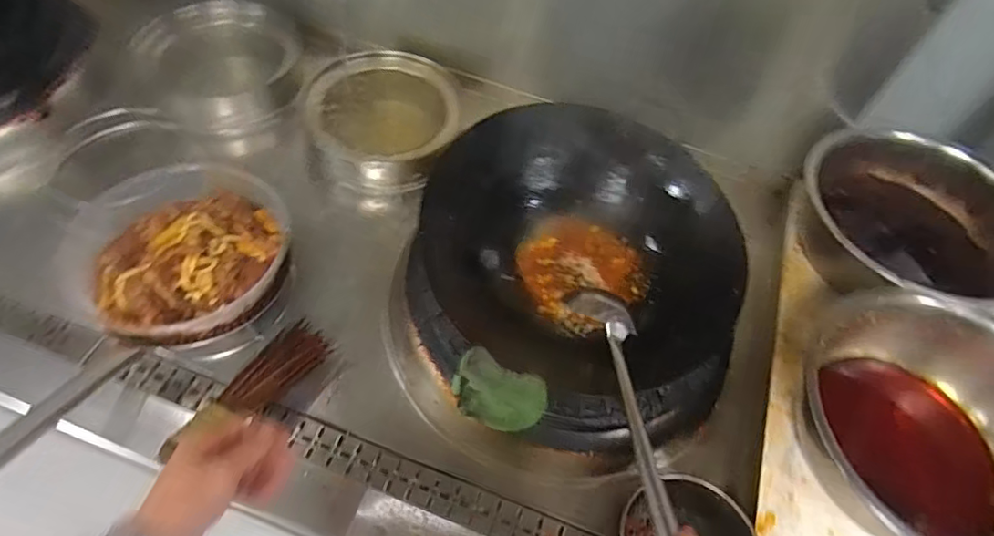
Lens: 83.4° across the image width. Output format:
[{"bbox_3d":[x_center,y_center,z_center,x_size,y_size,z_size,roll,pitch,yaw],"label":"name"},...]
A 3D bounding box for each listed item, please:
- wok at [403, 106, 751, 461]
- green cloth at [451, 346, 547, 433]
[{"bbox_3d":[0.115,-0.006,0.797,0.460,0.153,0.450,21,76,8],"label":"wok"},{"bbox_3d":[-0.001,0.148,0.648,0.108,0.126,0.045,21,57,9],"label":"green cloth"}]

